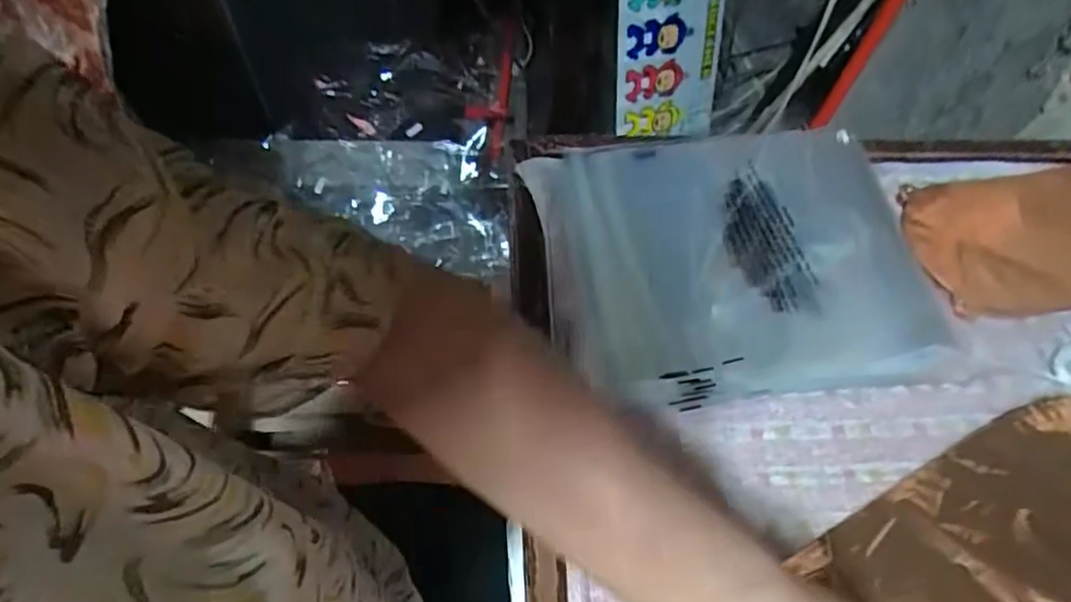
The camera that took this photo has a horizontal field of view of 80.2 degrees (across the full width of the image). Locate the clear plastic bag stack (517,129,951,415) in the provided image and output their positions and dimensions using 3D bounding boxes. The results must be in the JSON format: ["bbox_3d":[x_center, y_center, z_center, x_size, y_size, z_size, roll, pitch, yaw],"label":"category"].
[{"bbox_3d":[0.147,-0.031,0.468,0.273,0.034,0.210,-7,61,-8],"label":"clear plastic bag stack"}]

